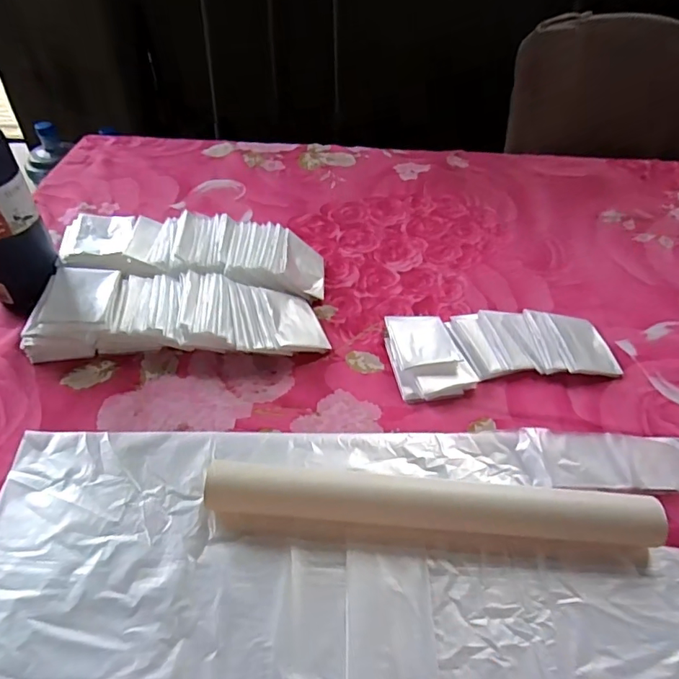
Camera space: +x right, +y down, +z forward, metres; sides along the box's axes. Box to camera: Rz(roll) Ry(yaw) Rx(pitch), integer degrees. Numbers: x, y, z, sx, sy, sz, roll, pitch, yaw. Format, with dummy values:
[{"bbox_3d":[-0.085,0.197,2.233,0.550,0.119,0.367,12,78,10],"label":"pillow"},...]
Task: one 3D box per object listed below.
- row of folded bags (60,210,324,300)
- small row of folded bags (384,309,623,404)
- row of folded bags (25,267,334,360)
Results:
[{"bbox_3d":[-0.173,-0.098,0.602,0.306,0.056,0.102,5,48,1],"label":"row of folded bags"},{"bbox_3d":[0.175,0.008,0.544,0.240,0.021,0.103,-5,48,-8],"label":"small row of folded bags"},{"bbox_3d":[-0.167,-0.026,0.537,0.297,0.050,0.094,1,48,-2],"label":"row of folded bags"}]

